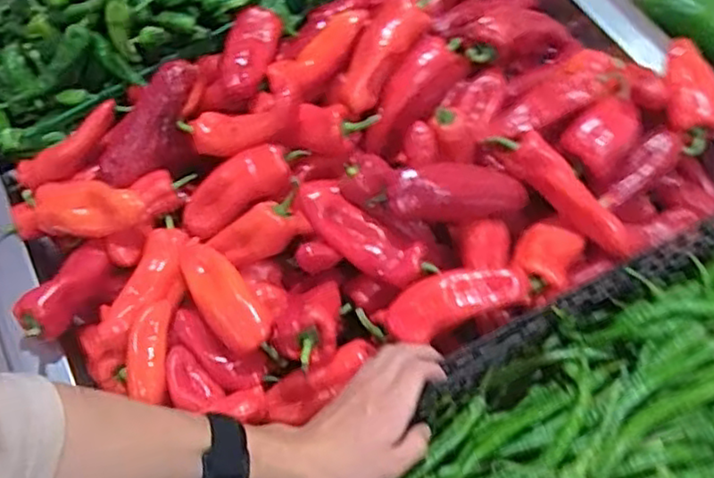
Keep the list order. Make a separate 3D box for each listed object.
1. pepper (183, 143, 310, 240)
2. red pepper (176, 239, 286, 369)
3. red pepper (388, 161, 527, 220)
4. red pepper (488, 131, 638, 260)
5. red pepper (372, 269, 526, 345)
[{"bbox_3d":[-0.124,-0.053,0.709,0.151,0.043,0.060,-34,65,12],"label":"pepper"},{"bbox_3d":[-0.133,0.054,0.657,0.050,0.035,0.152,-31,67,-18],"label":"red pepper"},{"bbox_3d":[0.097,-0.045,0.661,0.145,0.057,0.054,0,60,-19],"label":"red pepper"},{"bbox_3d":[0.203,-0.047,0.656,0.168,0.047,0.035,44,67,4],"label":"red pepper"},{"bbox_3d":[0.089,0.064,0.628,0.136,0.051,0.051,-18,62,12],"label":"red pepper"}]

